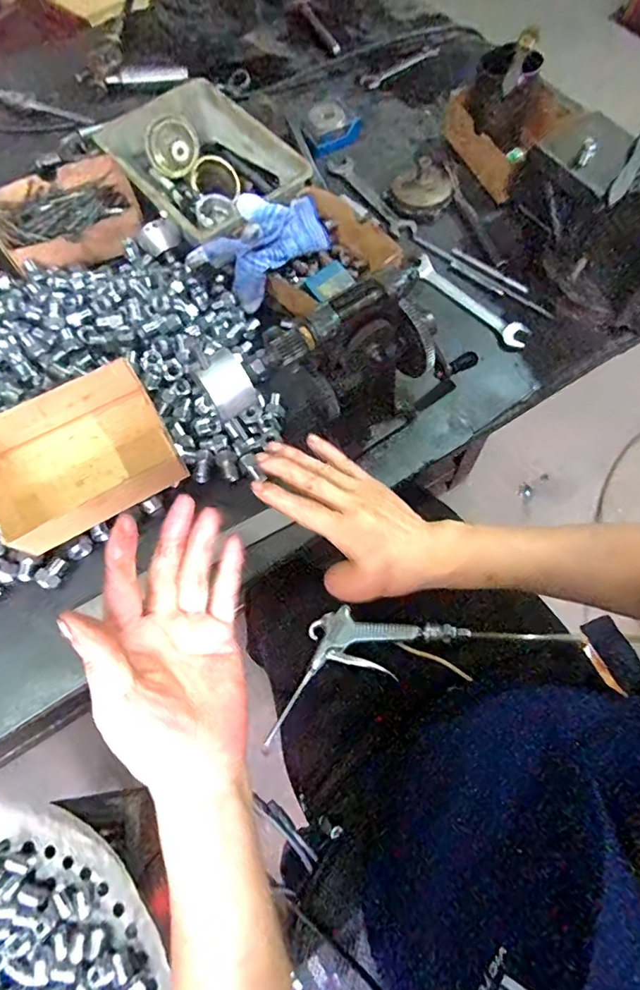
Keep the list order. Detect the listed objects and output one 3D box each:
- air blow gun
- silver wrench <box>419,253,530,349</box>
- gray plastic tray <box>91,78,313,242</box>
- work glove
[{"bbox_3d":[0.033,0.177,0.572,0.243,0.034,0.095,-24,68,-8],"label":"air blow gun"},{"bbox_3d":[0.178,-0.230,0.599,0.031,0.006,0.168,-40,71,-14],"label":"silver wrench"},{"bbox_3d":[-0.149,-0.415,0.643,0.172,0.055,0.248,-36,70,-12],"label":"gray plastic tray"},{"bbox_3d":[-0.062,-0.293,0.574,0.163,0.072,0.079,-40,71,-14],"label":"work glove"}]

